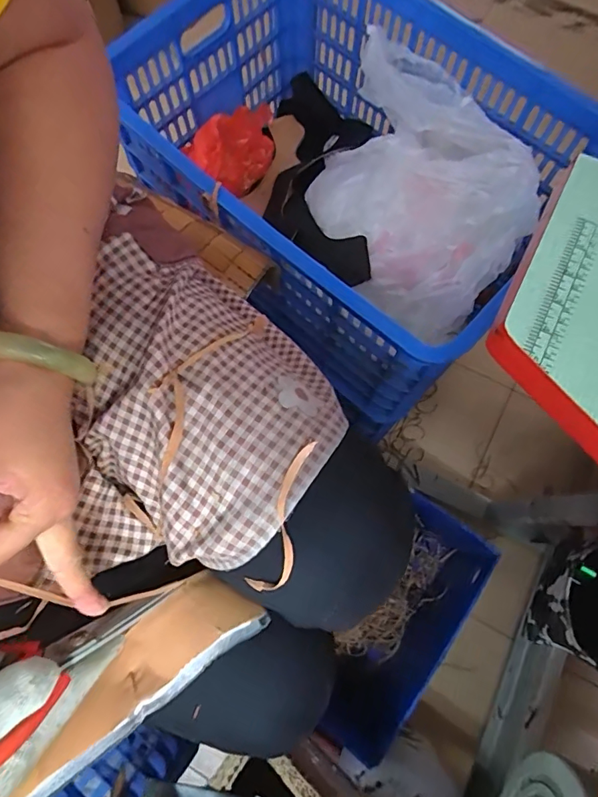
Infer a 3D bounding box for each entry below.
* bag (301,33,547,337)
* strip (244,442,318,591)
[{"bbox_3d":[0.152,-0.302,0.672,0.367,0.151,0.290,41,79,11],"label":"bag"},{"bbox_3d":[-0.011,0.072,0.285,0.025,0.019,0.095,12,89,4],"label":"strip"}]

